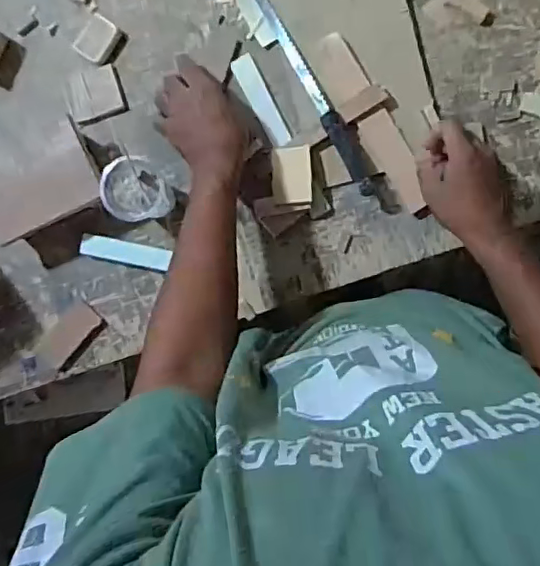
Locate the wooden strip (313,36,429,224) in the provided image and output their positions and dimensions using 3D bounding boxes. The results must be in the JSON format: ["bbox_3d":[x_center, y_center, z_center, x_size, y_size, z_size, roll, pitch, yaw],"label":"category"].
[{"bbox_3d":[0.123,-0.183,0.678,0.050,0.010,0.230,-31,95,11],"label":"wooden strip"}]

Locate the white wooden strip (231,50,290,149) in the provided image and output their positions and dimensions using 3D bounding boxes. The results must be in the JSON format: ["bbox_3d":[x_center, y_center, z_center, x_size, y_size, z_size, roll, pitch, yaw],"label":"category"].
[{"bbox_3d":[-0.010,-0.222,0.699,0.028,0.011,0.120,-27,88,6],"label":"white wooden strip"}]

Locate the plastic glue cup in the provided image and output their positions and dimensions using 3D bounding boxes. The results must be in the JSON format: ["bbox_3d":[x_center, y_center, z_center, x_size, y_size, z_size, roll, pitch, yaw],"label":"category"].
[{"bbox_3d":[-0.149,-0.106,0.676,0.065,0.092,0.068,0,91,6],"label":"plastic glue cup"}]

